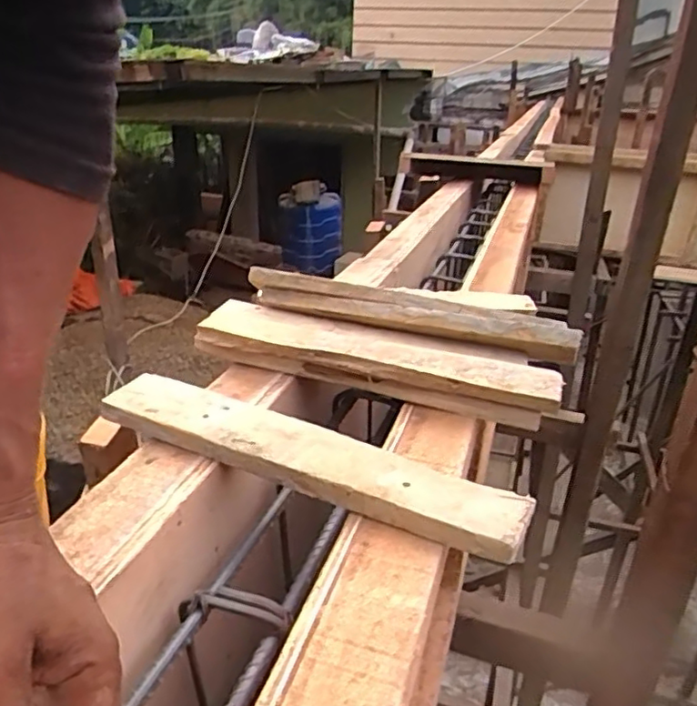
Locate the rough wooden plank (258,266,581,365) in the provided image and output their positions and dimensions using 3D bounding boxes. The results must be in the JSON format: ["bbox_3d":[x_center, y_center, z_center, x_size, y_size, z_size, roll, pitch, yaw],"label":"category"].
[{"bbox_3d":[0.056,-0.042,0.646,0.347,0.041,0.047,9,26,16],"label":"rough wooden plank"}]

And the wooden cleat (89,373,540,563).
[{"bbox_3d":[-0.037,0.073,0.460,0.332,0.017,0.059,14,37,22],"label":"wooden cleat"}]

